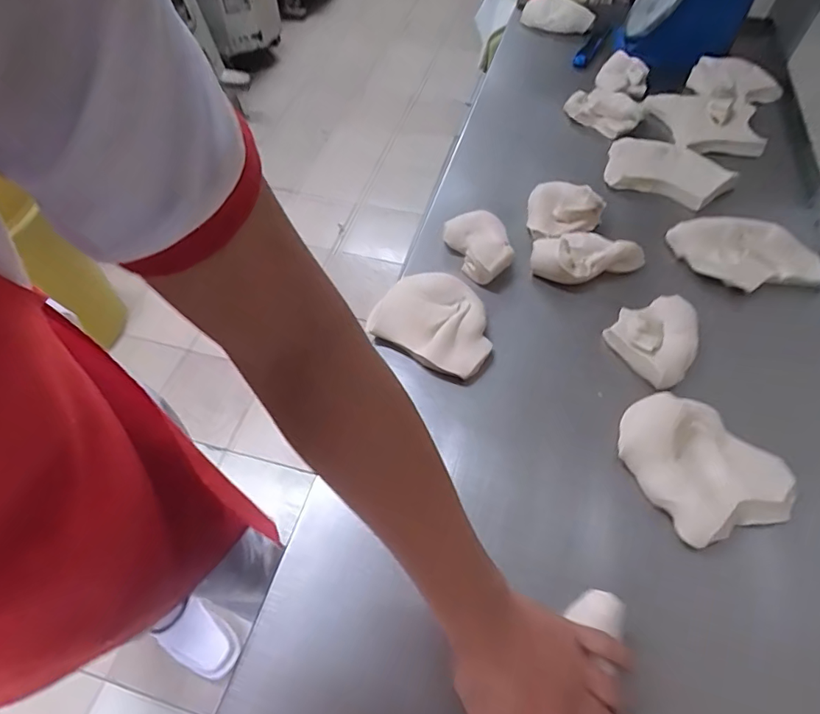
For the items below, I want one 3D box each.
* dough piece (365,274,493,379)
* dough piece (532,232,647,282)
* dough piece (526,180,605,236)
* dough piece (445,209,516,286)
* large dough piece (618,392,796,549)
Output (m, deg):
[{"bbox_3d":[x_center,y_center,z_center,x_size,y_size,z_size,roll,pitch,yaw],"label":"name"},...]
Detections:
[{"bbox_3d":[0.038,-0.050,0.668,0.164,0.042,0.136,27,60,19],"label":"dough piece"},{"bbox_3d":[0.258,-0.148,0.724,0.159,0.043,0.087,-6,55,-2],"label":"dough piece"},{"bbox_3d":[0.242,-0.235,0.785,0.105,0.051,0.107,-6,55,-2],"label":"dough piece"},{"bbox_3d":[0.106,-0.168,0.749,0.085,0.048,0.136,-18,56,-10],"label":"dough piece"},{"bbox_3d":[0.311,0.113,0.538,0.133,0.040,0.161,-25,58,-15],"label":"large dough piece"}]

